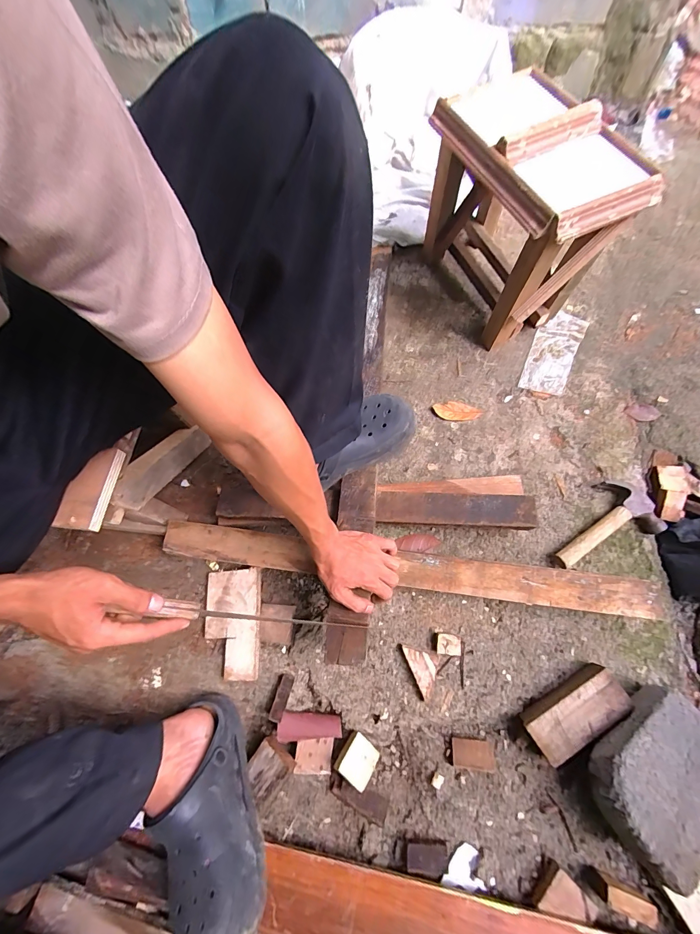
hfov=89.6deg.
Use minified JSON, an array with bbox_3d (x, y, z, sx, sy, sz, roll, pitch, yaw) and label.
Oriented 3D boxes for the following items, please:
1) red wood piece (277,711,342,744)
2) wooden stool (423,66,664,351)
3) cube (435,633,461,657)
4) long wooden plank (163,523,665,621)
[{"bbox_3d":[-0.064,0.414,0.562,0.099,0.007,0.037,2,56,-5],"label":"red wood piece"},{"bbox_3d":[0.319,-0.487,0.719,0.239,0.327,0.374,-25,70,-7],"label":"wooden stool"},{"bbox_3d":[0.162,0.296,0.589,0.040,0.020,0.031,3,69,4],"label":"cube"},{"bbox_3d":[0.077,0.165,0.576,0.786,0.027,0.059,7,70,5],"label":"long wooden plank"}]

